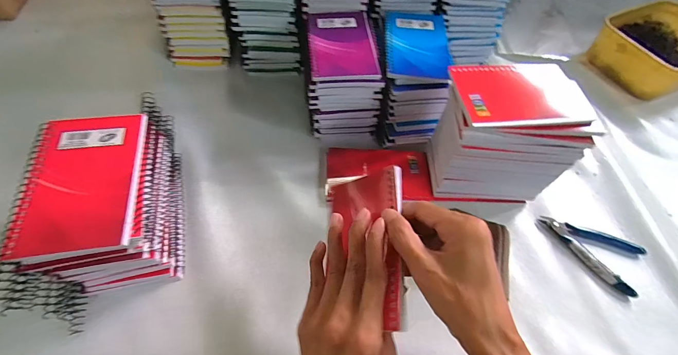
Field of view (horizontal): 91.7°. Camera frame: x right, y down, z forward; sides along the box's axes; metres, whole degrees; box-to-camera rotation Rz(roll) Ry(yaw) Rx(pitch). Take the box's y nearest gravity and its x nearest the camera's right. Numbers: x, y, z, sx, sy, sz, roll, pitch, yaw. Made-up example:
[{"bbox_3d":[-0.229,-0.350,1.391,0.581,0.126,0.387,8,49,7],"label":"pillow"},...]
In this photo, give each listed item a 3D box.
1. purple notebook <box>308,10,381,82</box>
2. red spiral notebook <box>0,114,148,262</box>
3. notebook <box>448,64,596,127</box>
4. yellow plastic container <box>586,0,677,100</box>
[{"bbox_3d":[0.004,-0.174,0.417,0.082,0.005,0.130,-3,58,-6],"label":"purple notebook"},{"bbox_3d":[-0.213,0.000,0.272,0.085,0.007,0.131,-8,58,-9],"label":"red spiral notebook"},{"bbox_3d":[0.188,-0.088,0.341,0.130,0.010,0.084,-1,58,-5],"label":"notebook"},{"bbox_3d":[0.565,-0.230,0.582,0.214,0.063,0.160,-24,62,-18],"label":"yellow plastic container"}]

